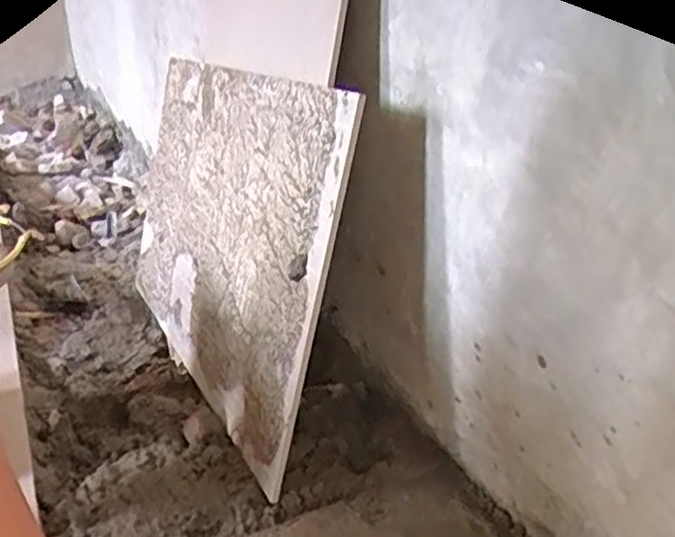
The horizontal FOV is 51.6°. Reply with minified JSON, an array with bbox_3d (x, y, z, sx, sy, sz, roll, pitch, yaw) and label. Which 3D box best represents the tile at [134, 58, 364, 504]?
[{"bbox_3d":[-0.152,-0.049,0.842,0.009,0.364,0.597,5,15,-30],"label":"tile"}]

